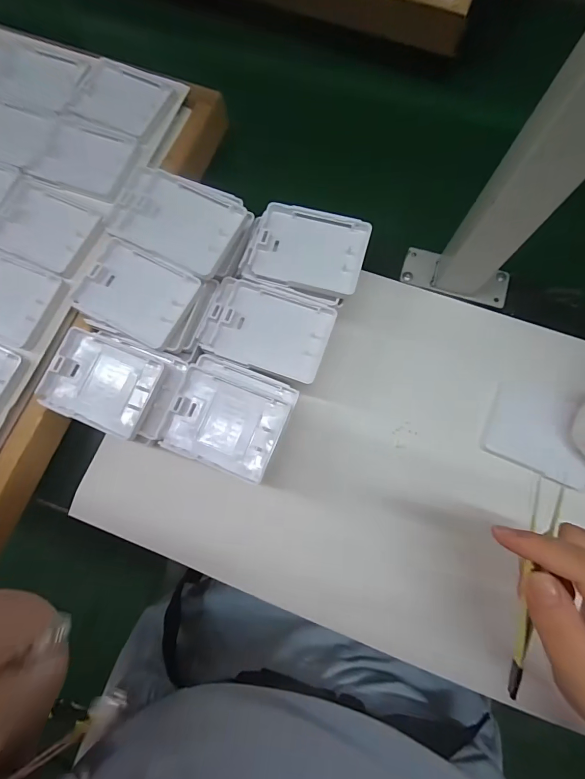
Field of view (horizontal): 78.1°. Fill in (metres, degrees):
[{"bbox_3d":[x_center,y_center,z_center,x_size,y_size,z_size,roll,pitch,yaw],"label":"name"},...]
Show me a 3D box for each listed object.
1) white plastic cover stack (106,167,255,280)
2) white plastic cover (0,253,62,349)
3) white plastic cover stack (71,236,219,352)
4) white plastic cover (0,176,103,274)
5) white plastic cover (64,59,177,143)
[{"bbox_3d":[-0.093,-0.140,0.302,0.106,0.028,0.076,28,79,7],"label":"white plastic cover stack"},{"bbox_3d":[-0.244,-0.079,0.300,0.089,0.006,0.067,22,78,6],"label":"white plastic cover"},{"bbox_3d":[-0.120,-0.076,0.292,0.098,0.019,0.065,25,78,6],"label":"white plastic cover stack"},{"bbox_3d":[-0.215,-0.142,0.311,0.090,0.007,0.066,24,78,6],"label":"white plastic cover"},{"bbox_3d":[-0.163,-0.281,0.346,0.092,0.005,0.069,28,79,7],"label":"white plastic cover"}]

